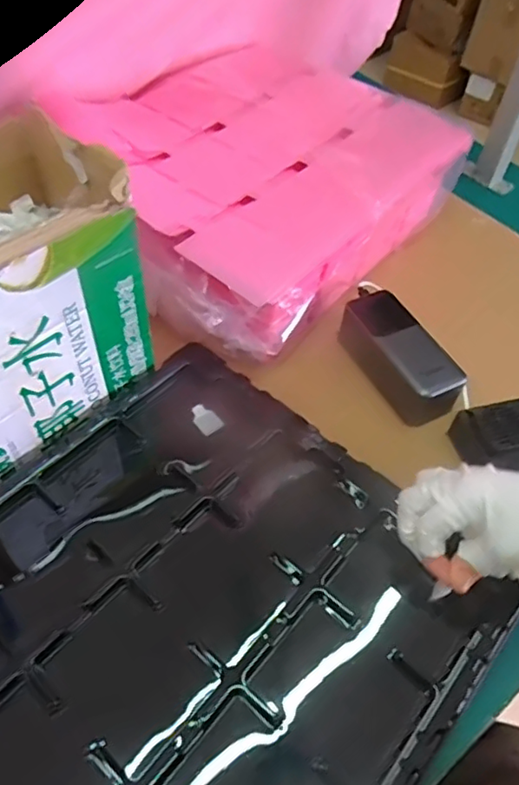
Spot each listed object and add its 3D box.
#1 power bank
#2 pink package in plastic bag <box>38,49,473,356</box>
[{"bbox_3d":[0.130,-0.035,0.563,0.058,0.056,0.143,-22,58,-20],"label":"power bank"},{"bbox_3d":[0.000,-0.221,0.621,0.289,0.127,0.375,35,58,20],"label":"pink package in plastic bag"}]

